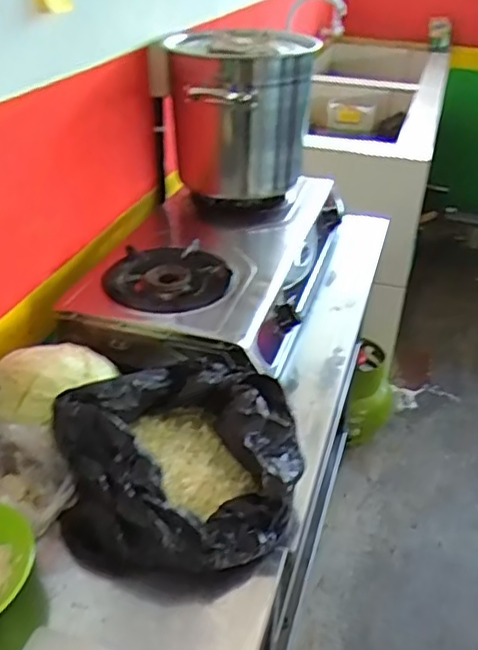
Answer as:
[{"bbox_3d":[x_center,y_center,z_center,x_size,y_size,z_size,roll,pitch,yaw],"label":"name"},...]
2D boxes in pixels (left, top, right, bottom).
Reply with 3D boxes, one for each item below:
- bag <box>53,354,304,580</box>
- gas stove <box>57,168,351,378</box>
[{"bbox_3d":[-0.076,0.159,0.779,0.276,0.123,0.272,-6,34,-11],"label":"bag"},{"bbox_3d":[-0.027,-0.140,1.192,0.354,0.098,0.643,10,34,14],"label":"gas stove"}]

